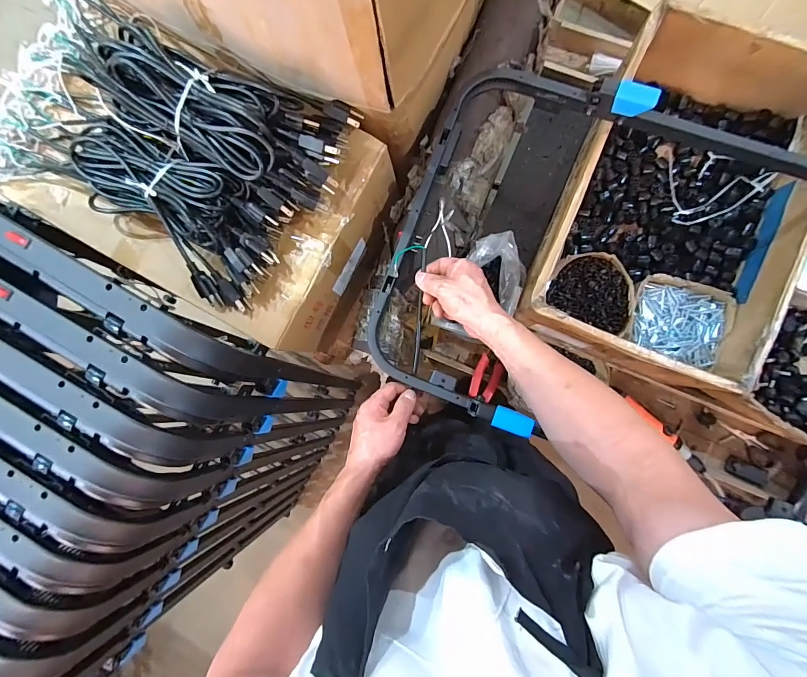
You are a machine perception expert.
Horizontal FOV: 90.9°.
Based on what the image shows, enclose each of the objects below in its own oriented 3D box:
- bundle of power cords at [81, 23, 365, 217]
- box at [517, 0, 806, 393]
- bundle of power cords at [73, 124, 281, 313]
[{"bbox_3d":[-0.249,-0.315,0.540,0.352,0.096,0.166,28,91,7],"label":"bundle of power cords"},{"bbox_3d":[0.455,-0.216,0.672,0.346,0.168,0.527,23,90,7],"label":"box"},{"bbox_3d":[-0.324,-0.193,0.564,0.331,0.065,0.160,40,92,6],"label":"bundle of power cords"}]

